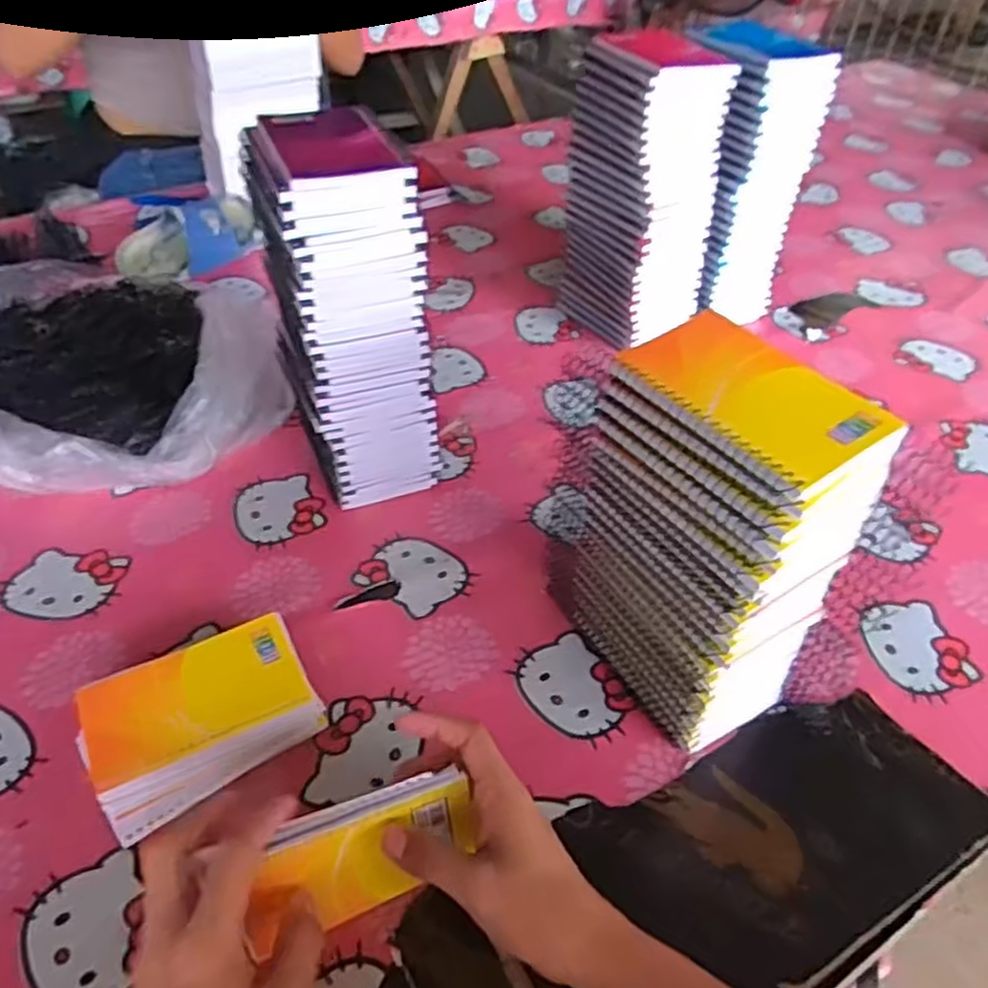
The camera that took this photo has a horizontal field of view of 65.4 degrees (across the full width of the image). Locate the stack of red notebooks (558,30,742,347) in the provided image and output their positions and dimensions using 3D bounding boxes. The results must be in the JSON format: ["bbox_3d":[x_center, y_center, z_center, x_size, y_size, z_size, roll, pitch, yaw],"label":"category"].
[{"bbox_3d":[0.148,-0.299,0.793,0.106,0.283,0.133,-22,47,-23],"label":"stack of red notebooks"}]

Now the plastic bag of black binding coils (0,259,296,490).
[{"bbox_3d":[-0.370,-0.129,0.743,0.335,0.098,0.319,0,43,0],"label":"plastic bag of black binding coils"}]

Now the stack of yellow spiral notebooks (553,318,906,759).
[{"bbox_3d":[0.120,0.027,0.481,0.088,0.246,0.159,-25,48,-25],"label":"stack of yellow spiral notebooks"}]

